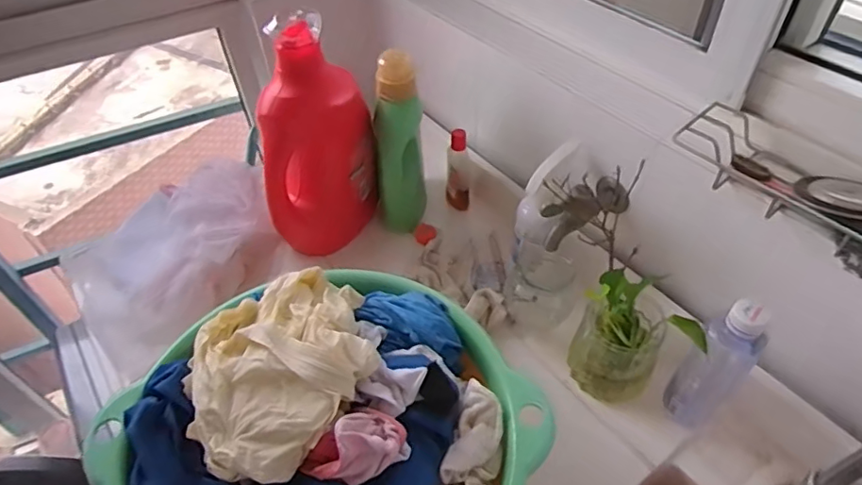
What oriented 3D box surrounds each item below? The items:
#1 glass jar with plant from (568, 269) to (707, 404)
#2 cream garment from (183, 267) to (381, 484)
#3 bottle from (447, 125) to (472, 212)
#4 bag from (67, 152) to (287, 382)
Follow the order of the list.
[{"bbox_3d":[0.222,0.109,0.647,0.108,0.148,0.089,1,48,5],"label":"glass jar with plant"},{"bbox_3d":[-0.135,0.107,0.505,0.162,0.063,0.193,-14,48,-8],"label":"cream garment"},{"bbox_3d":[0.042,-0.113,0.875,0.038,0.130,0.040,-2,48,2],"label":"bottle"},{"bbox_3d":[-0.375,0.011,0.822,0.276,0.094,0.239,-27,51,-19],"label":"bag"}]

